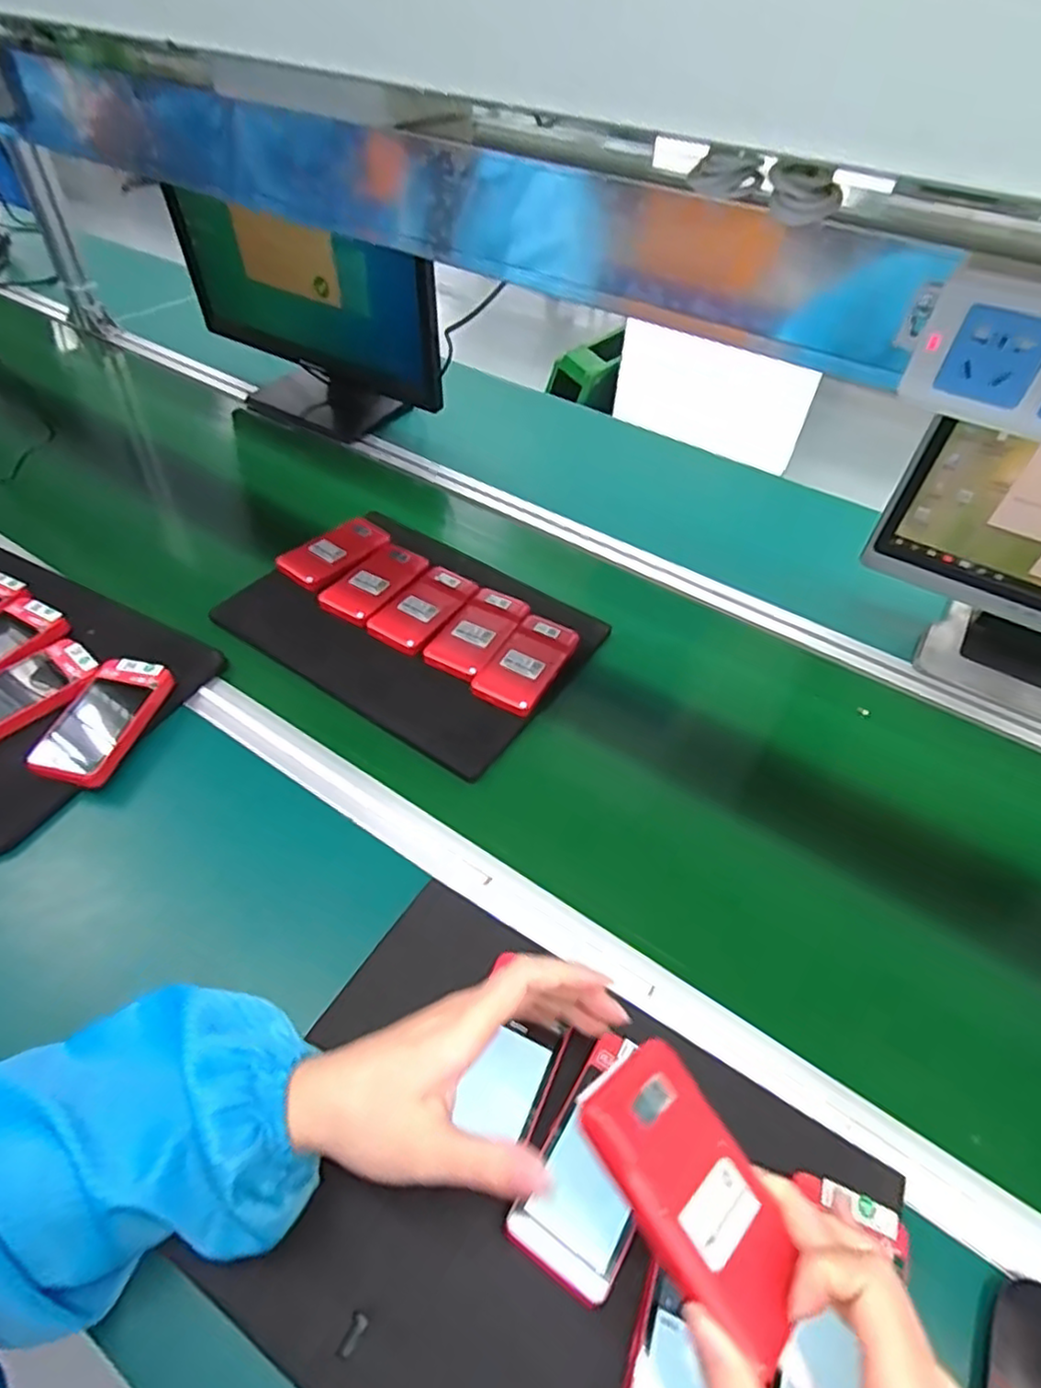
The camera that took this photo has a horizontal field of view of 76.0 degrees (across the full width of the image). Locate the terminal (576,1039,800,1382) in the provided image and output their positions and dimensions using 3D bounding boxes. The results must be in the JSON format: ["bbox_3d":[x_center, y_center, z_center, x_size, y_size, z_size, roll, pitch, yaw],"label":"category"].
[{"bbox_3d":[0.081,0.228,0.308,0.064,0.009,0.119,-24,66,-38],"label":"terminal"}]

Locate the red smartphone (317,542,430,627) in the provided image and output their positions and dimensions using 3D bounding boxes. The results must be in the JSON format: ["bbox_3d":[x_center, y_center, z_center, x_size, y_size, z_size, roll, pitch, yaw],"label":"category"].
[{"bbox_3d":[-0.156,-0.125,0.726,0.063,0.011,0.136,24,52,18],"label":"red smartphone"}]

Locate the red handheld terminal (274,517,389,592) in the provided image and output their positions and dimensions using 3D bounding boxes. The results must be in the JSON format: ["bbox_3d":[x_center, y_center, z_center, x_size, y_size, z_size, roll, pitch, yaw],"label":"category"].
[{"bbox_3d":[-0.211,-0.163,0.753,0.071,0.016,0.124,33,56,25],"label":"red handheld terminal"}]

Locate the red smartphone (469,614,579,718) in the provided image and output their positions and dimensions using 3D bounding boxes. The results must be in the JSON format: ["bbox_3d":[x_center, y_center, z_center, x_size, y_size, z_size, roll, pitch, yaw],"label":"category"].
[{"bbox_3d":[0.007,-0.033,0.660,0.064,0.013,0.130,24,52,18],"label":"red smartphone"}]

